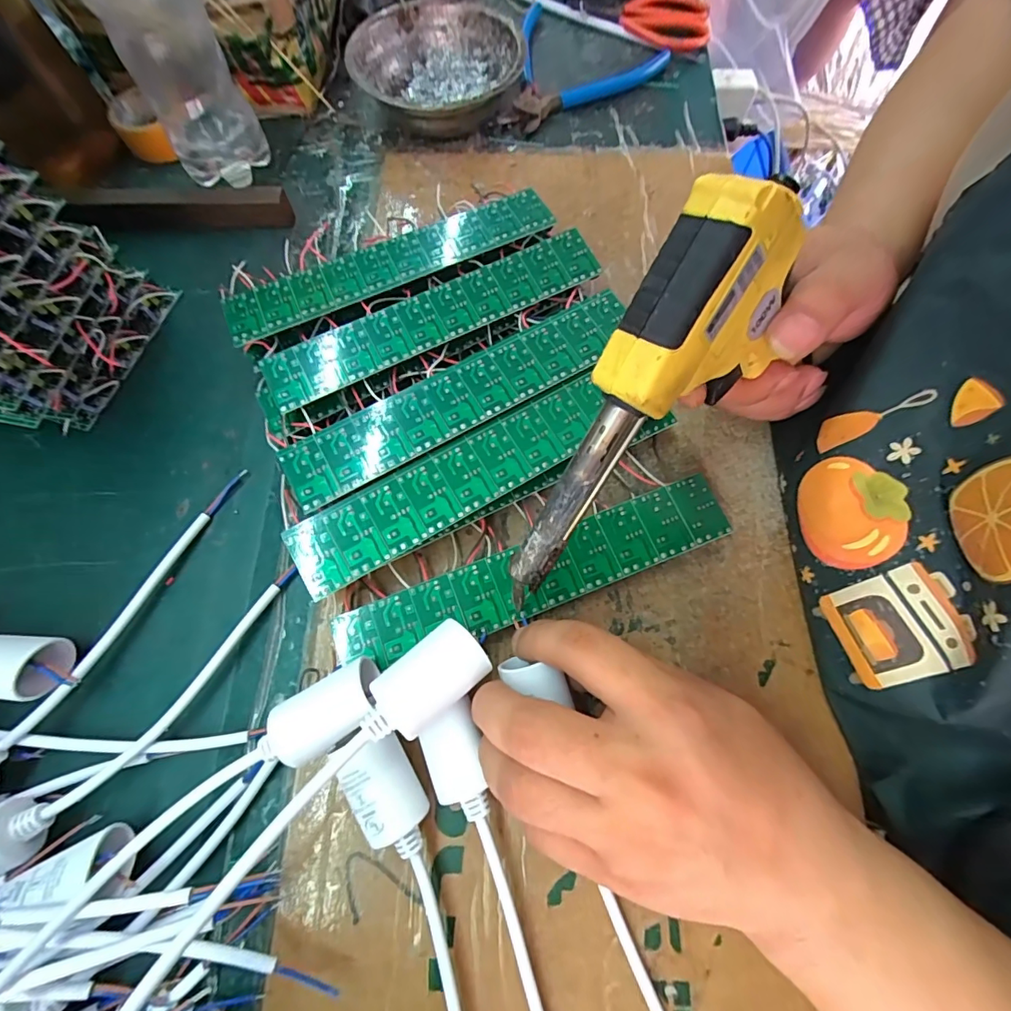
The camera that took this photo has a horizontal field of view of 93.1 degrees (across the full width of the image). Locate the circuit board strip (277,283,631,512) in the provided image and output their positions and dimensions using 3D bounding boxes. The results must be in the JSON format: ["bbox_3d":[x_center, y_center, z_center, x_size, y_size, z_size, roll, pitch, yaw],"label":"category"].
[{"bbox_3d":[-0.020,-0.059,0.256,0.196,0.007,0.038,-28,71,-10],"label":"circuit board strip"}]

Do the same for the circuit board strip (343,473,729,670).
[{"bbox_3d":[0.015,0.036,0.245,0.200,0.017,0.035,-21,70,-7],"label":"circuit board strip"}]

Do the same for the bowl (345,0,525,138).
[{"bbox_3d":[-0.050,-0.325,0.362,0.125,0.036,0.134,7,69,3],"label":"bowl"}]

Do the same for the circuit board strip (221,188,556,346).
[{"bbox_3d":[-0.068,-0.143,0.301,0.200,0.035,0.037,-24,71,-8],"label":"circuit board strip"}]

